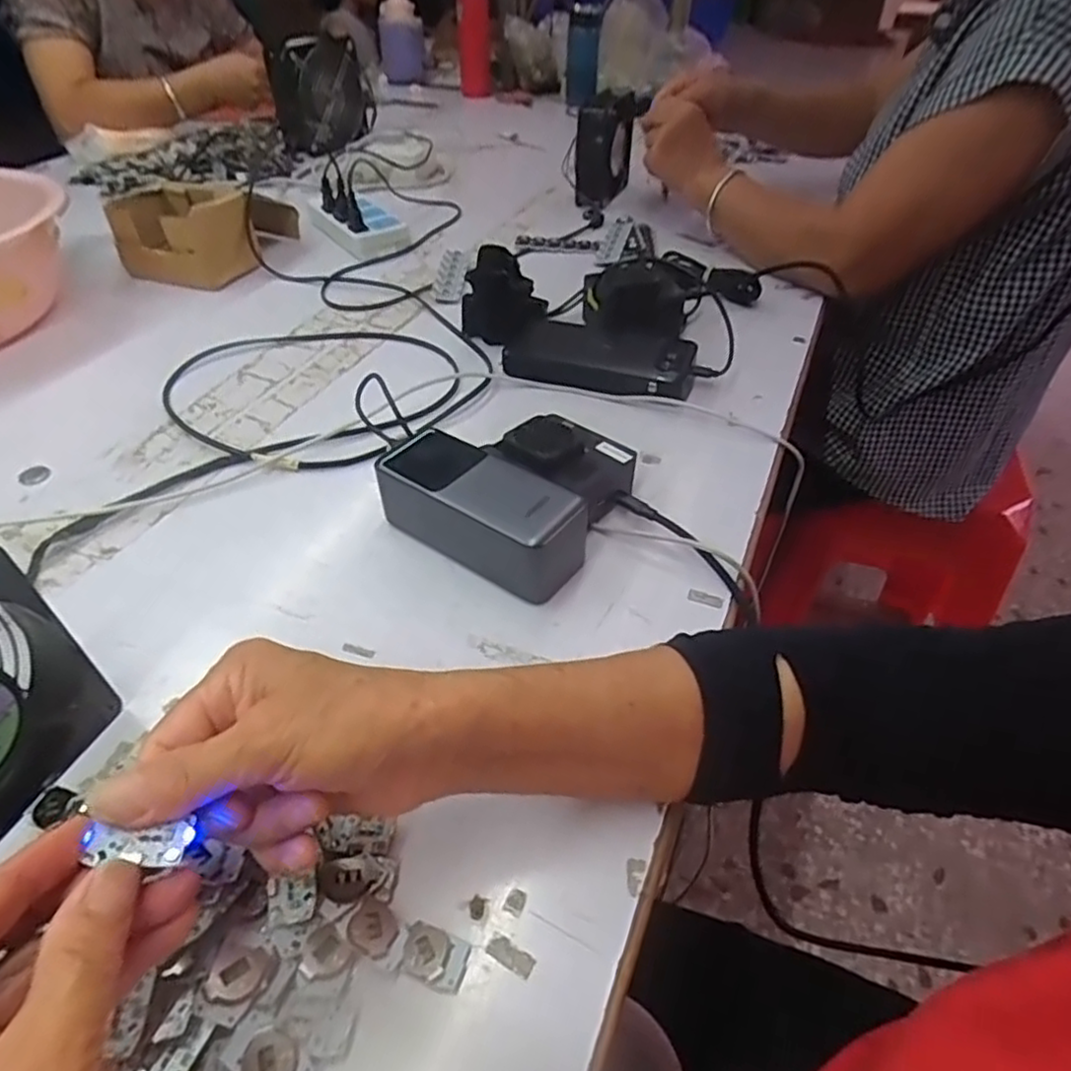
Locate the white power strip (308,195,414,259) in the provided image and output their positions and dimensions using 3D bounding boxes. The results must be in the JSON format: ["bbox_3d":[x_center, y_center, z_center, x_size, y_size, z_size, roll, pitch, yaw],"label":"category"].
[{"bbox_3d":[-0.217,-0.388,0.826,0.068,0.031,0.163,-24,48,-23],"label":"white power strip"}]

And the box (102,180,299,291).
[{"bbox_3d":[-0.372,-0.350,0.759,0.143,0.068,0.160,10,45,12],"label":"box"}]

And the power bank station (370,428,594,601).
[{"bbox_3d":[-0.033,-0.014,0.411,0.131,0.054,0.056,26,50,26],"label":"power bank station"}]

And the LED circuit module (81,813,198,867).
[{"bbox_3d":[-0.124,0.097,0.213,0.030,0.004,0.013,5,42,-16],"label":"LED circuit module"}]

